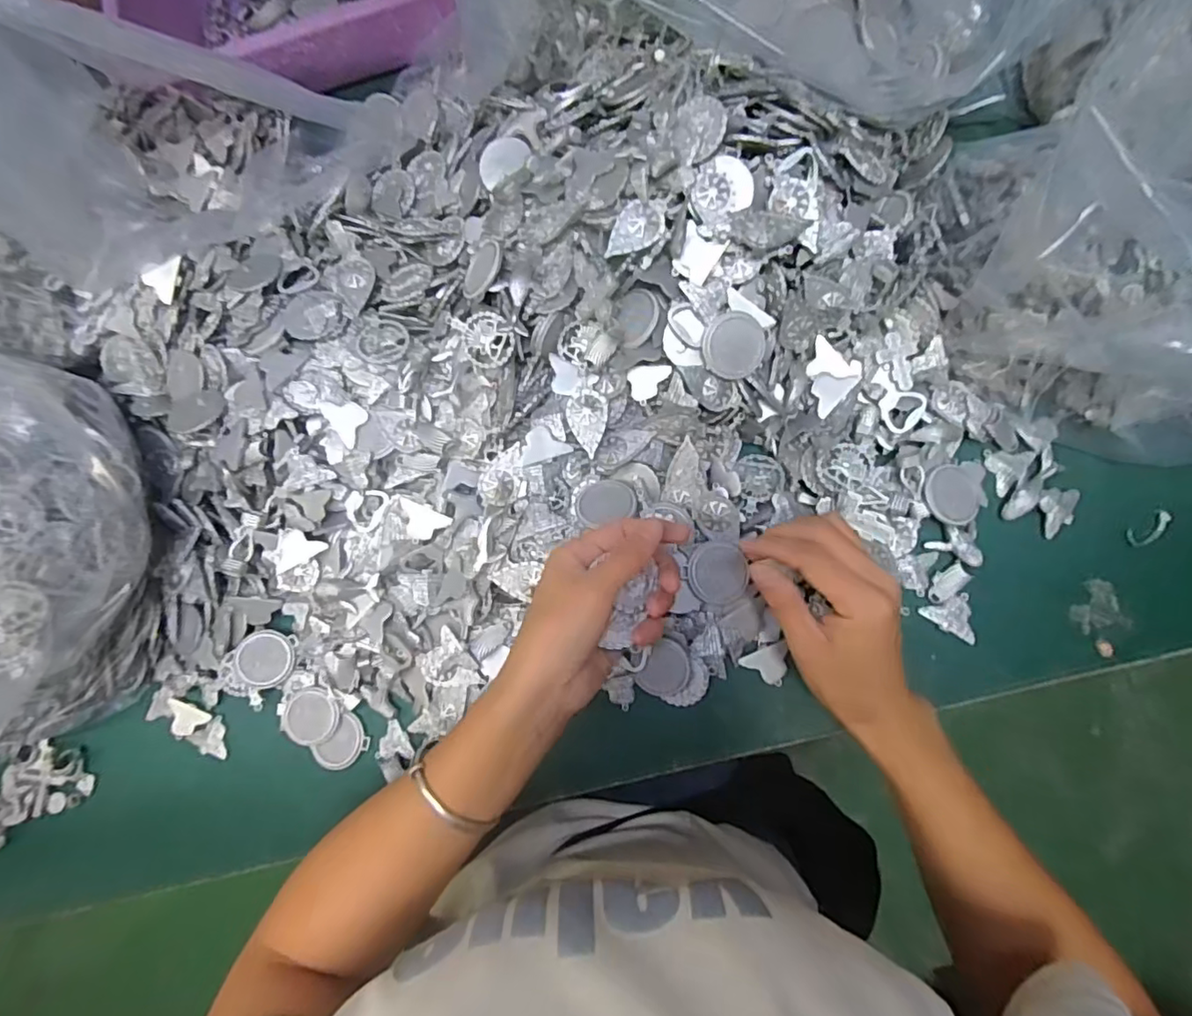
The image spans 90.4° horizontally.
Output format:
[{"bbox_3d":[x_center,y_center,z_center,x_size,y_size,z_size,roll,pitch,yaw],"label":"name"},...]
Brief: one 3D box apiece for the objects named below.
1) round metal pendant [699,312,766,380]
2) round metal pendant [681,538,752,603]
[{"bbox_3d":[0.086,-0.102,0.370,0.039,0.004,0.040,-1,101,-6],"label":"round metal pendant"},{"bbox_3d":[0.080,0.042,0.385,0.039,0.006,0.042,-1,98,-10],"label":"round metal pendant"}]

